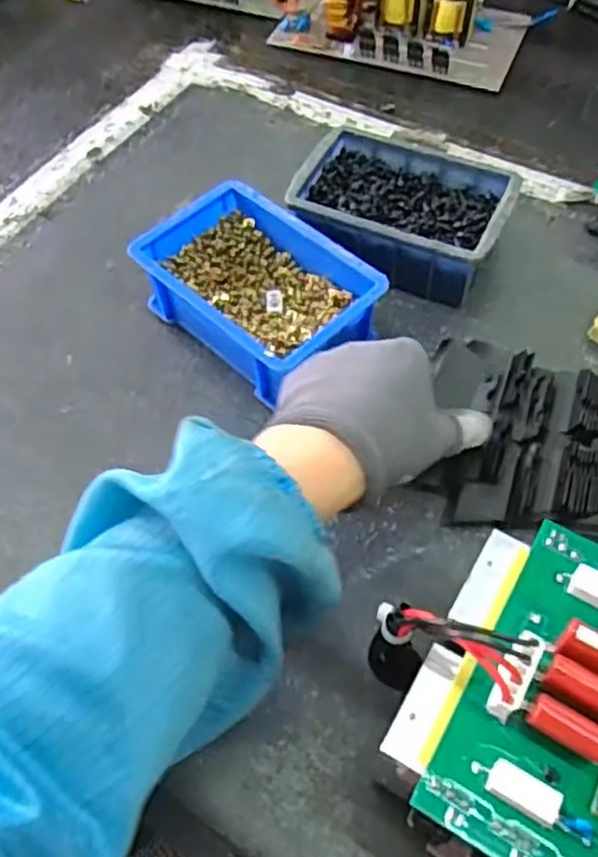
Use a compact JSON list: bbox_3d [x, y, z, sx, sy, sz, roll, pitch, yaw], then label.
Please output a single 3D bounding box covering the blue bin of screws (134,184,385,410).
[{"bbox_3d":[-0.028,-0.088,0.466,0.104,0.059,0.148,-39,64,-20],"label":"blue bin of screws"}]

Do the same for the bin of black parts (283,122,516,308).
[{"bbox_3d":[0.075,-0.153,0.507,0.142,0.054,0.104,25,63,17],"label":"bin of black parts"}]

